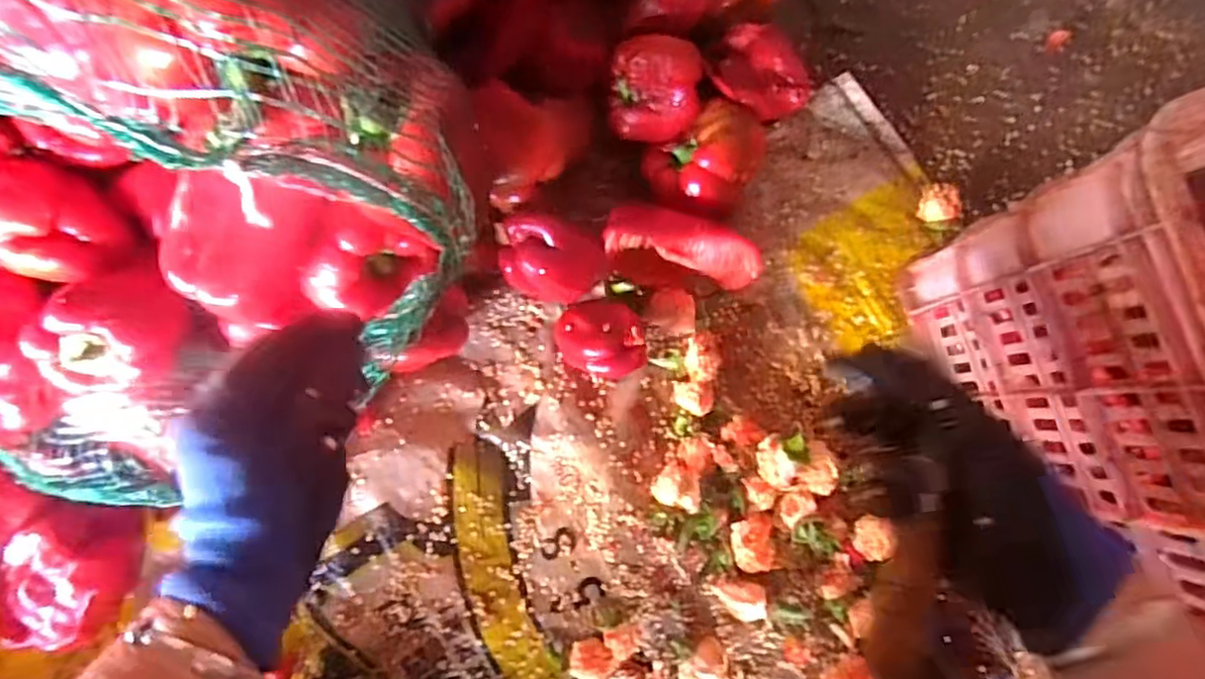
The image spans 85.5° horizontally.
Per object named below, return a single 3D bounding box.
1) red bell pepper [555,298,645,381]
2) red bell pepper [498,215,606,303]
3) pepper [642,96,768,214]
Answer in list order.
[{"bbox_3d":[-0.002,0.000,0.543,0.075,0.062,0.062,13,84,2],"label":"red bell pepper"},{"bbox_3d":[-0.041,-0.062,0.549,0.079,0.074,0.063,19,84,3],"label":"red bell pepper"},{"bbox_3d":[0.088,-0.154,0.569,0.090,0.063,0.102,35,85,4],"label":"pepper"}]

